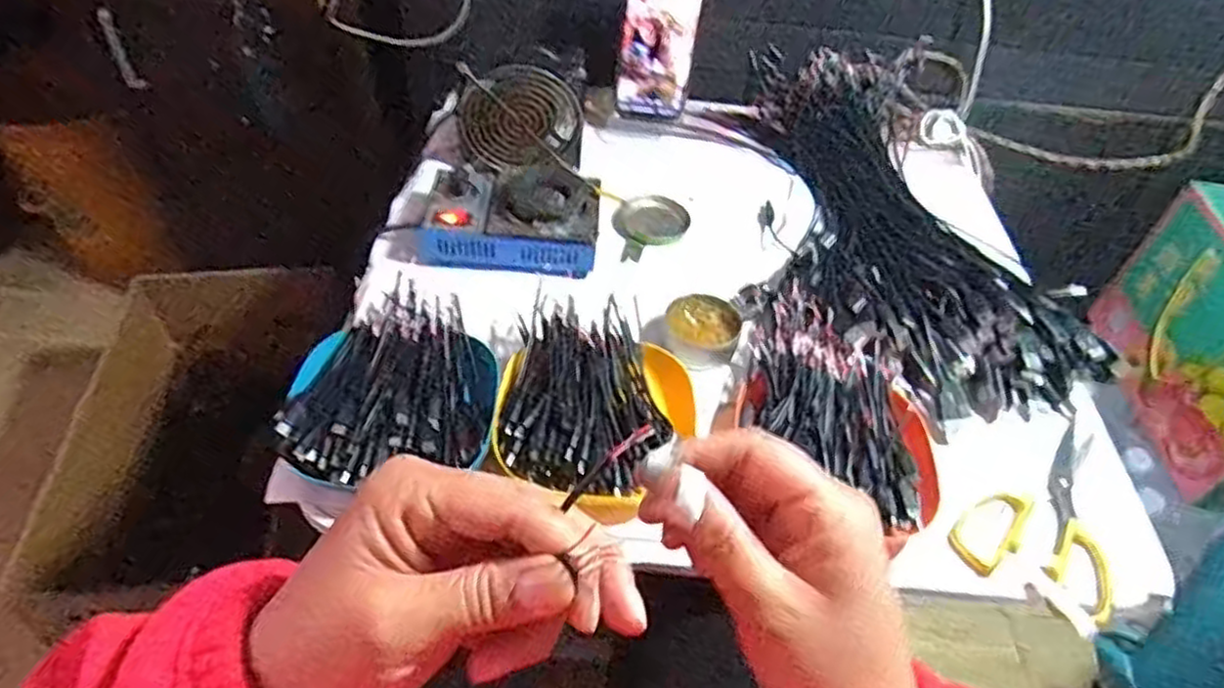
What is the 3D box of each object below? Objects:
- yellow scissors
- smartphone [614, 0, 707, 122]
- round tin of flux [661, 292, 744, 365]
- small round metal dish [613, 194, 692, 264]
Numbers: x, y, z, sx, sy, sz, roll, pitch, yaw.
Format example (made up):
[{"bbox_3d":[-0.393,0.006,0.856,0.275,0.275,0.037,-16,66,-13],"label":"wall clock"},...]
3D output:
[{"bbox_3d":[0.308,0.107,0.532,0.099,0.015,0.165,25,51,15],"label":"yellow scissors"},{"bbox_3d":[0.049,-0.311,0.761,0.076,0.166,0.005,8,36,-2],"label":"smartphone"},{"bbox_3d":[0.073,-0.009,0.608,0.059,0.028,0.056,3,49,-4],"label":"round tin of flux"},{"bbox_3d":[0.032,-0.111,0.705,0.066,0.010,0.088,21,50,12],"label":"small round metal dish"}]

